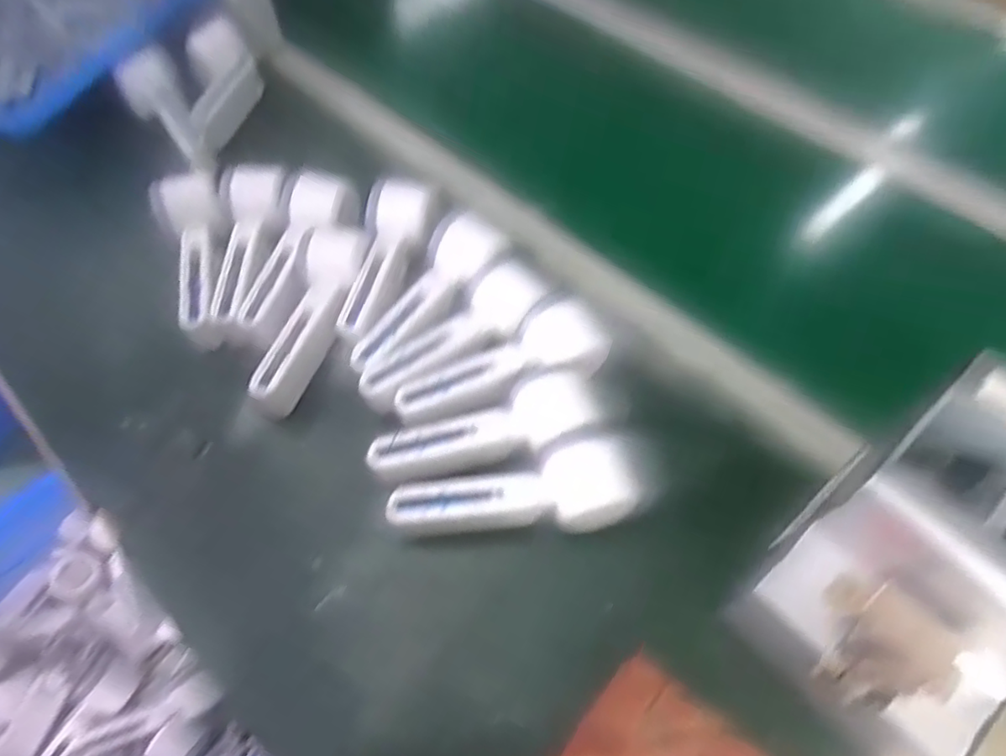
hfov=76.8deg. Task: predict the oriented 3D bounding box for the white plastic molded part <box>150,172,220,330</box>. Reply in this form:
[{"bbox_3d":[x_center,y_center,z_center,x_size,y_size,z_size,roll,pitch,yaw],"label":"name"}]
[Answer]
[{"bbox_3d":[-0.263,-0.108,0.531,0.049,0.029,0.145,-10,73,-5],"label":"white plastic molded part"}]

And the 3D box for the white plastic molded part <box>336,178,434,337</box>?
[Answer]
[{"bbox_3d":[-0.096,-0.103,0.521,0.046,0.026,0.153,7,59,5],"label":"white plastic molded part"}]

